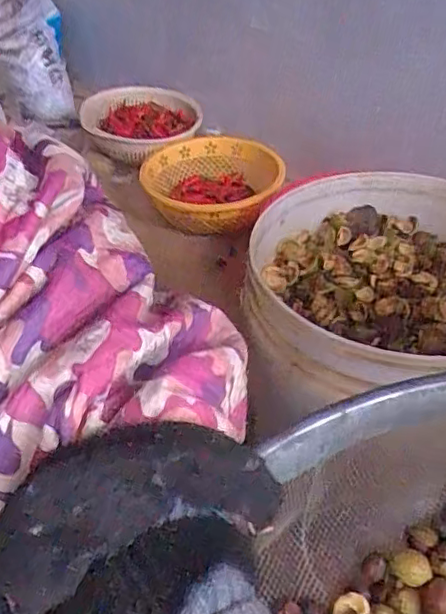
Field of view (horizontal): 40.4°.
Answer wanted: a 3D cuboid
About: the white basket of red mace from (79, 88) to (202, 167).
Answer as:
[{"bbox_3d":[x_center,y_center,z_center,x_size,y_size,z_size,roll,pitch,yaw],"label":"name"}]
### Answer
[{"bbox_3d":[-0.197,-0.448,1.462,0.278,0.111,0.255,-7,39,-7],"label":"white basket of red mace"}]

